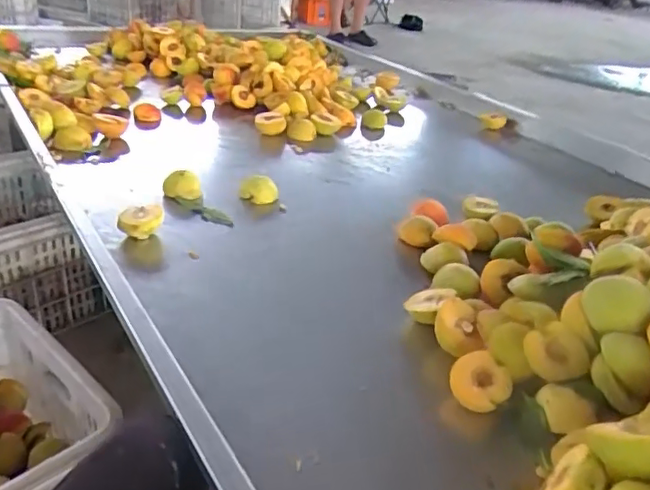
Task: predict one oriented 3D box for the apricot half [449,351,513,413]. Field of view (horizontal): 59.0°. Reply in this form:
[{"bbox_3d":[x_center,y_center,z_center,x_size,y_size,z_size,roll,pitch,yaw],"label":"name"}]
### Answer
[{"bbox_3d":[0.155,0.139,0.574,0.059,0.024,0.059,-34,45,-15],"label":"apricot half"}]

